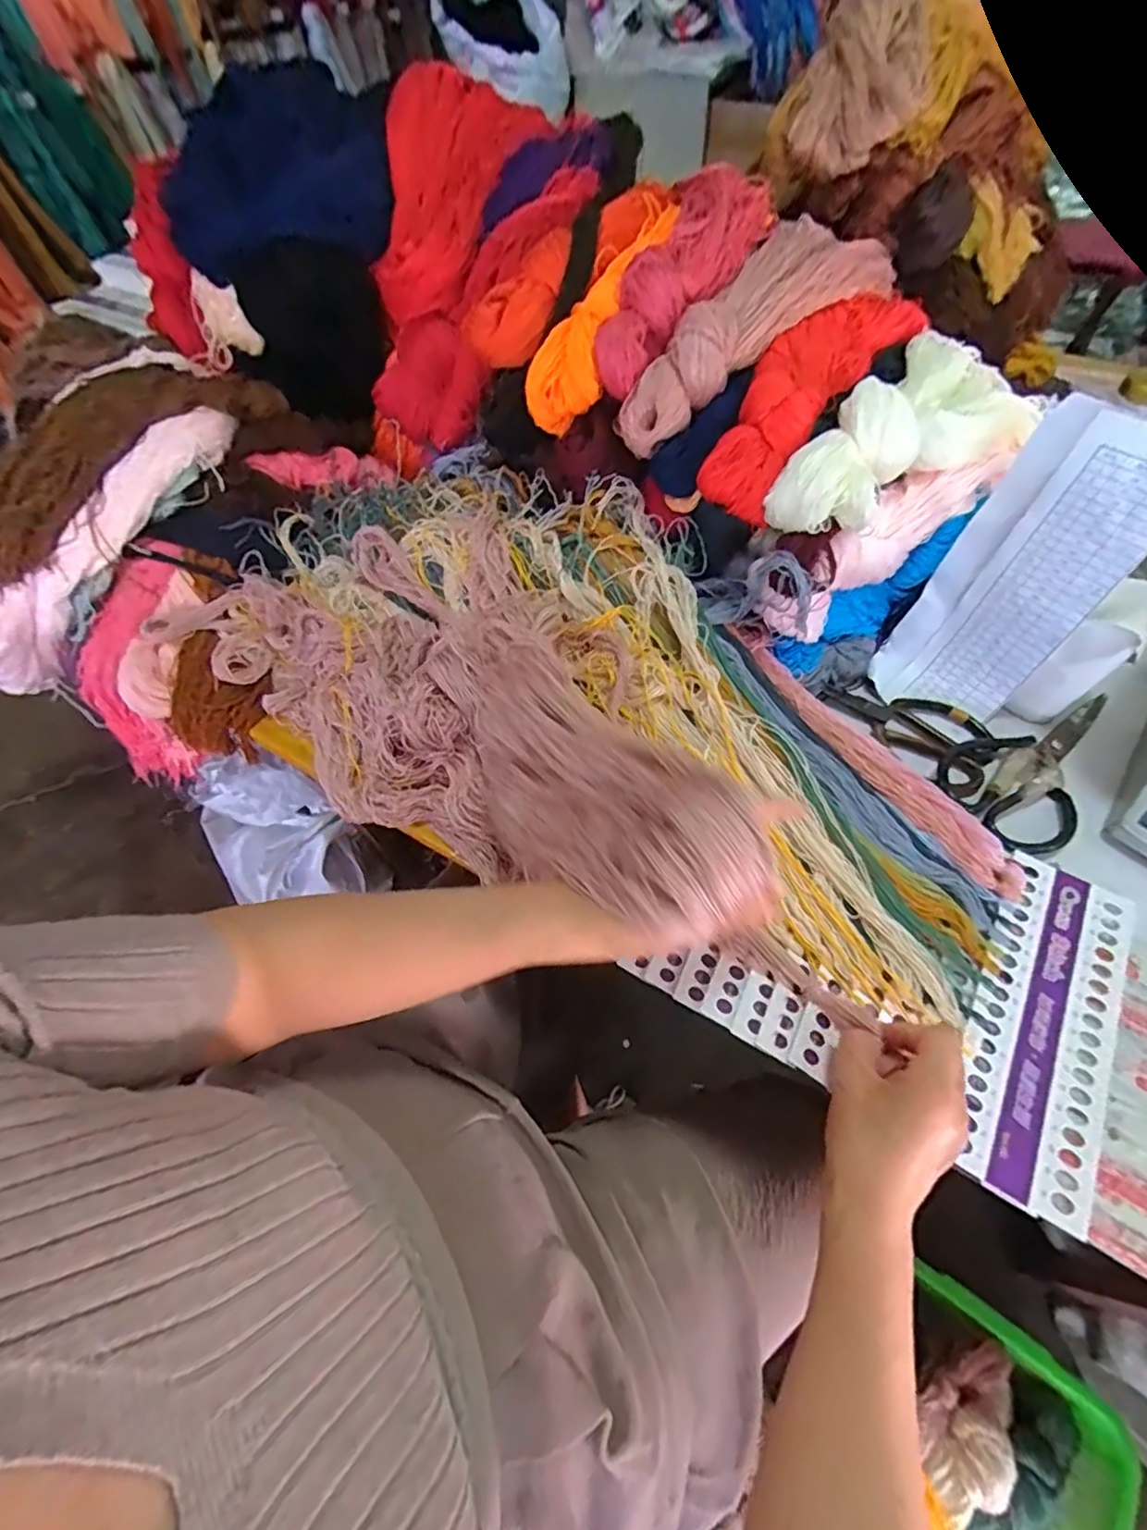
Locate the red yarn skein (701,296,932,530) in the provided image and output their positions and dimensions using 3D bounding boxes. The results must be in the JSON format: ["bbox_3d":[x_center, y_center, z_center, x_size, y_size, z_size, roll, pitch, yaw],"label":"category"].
[{"bbox_3d":[0.224,-0.353,0.556,0.076,0.080,0.304,33,65,22],"label":"red yarn skein"}]

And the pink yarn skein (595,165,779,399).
[{"bbox_3d":[0.102,-0.465,0.549,0.092,0.054,0.282,27,77,20],"label":"pink yarn skein"}]

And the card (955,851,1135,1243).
[{"bbox_3d":[0.331,0.176,0.414,0.085,0.004,0.241,28,63,19],"label":"card"}]

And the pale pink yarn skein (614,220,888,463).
[{"bbox_3d":[0.184,-0.424,0.570,0.094,0.089,0.347,36,66,24],"label":"pale pink yarn skein"}]

